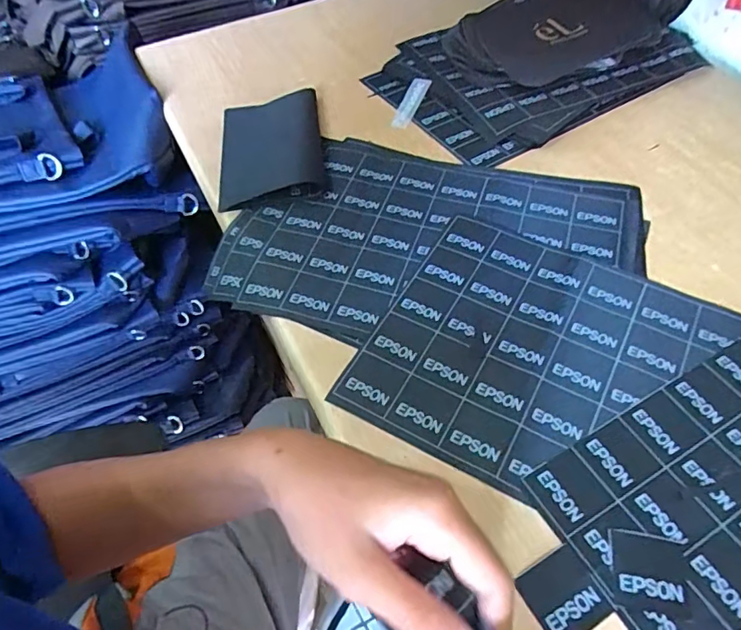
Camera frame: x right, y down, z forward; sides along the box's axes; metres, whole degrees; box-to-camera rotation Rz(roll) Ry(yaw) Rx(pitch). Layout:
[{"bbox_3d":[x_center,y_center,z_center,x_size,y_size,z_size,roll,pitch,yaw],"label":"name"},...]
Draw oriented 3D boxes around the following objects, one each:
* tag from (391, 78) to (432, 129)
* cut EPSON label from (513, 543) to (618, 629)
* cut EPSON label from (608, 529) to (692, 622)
[{"bbox_3d":[0.043,-0.228,0.568,0.020,0.004,0.082,19,63,13],"label":"tag"},{"bbox_3d":[0.105,0.151,0.284,0.040,0.004,0.039,-26,56,-16],"label":"cut EPSON label"},{"bbox_3d":[0.153,0.141,0.289,0.040,0.004,0.039,8,54,8],"label":"cut EPSON label"}]

